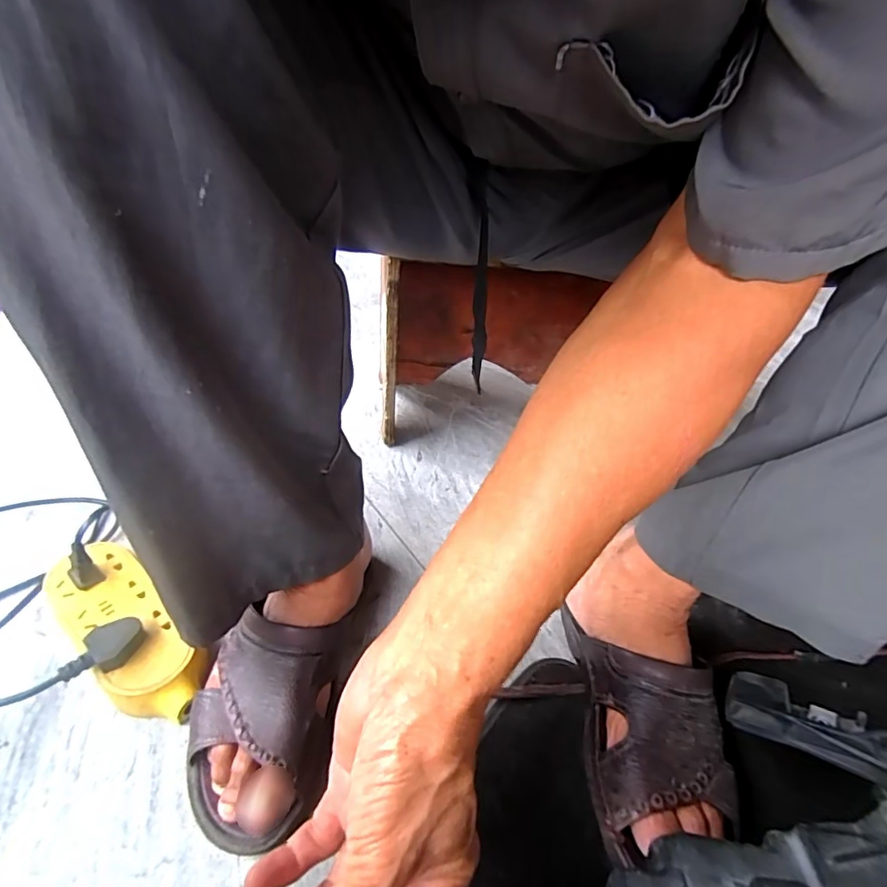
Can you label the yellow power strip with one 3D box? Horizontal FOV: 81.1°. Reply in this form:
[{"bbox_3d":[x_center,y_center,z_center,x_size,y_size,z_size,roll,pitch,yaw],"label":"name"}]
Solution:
[{"bbox_3d":[-0.261,0.156,0.429,0.179,0.041,0.067,31,47,28],"label":"yellow power strip"}]

